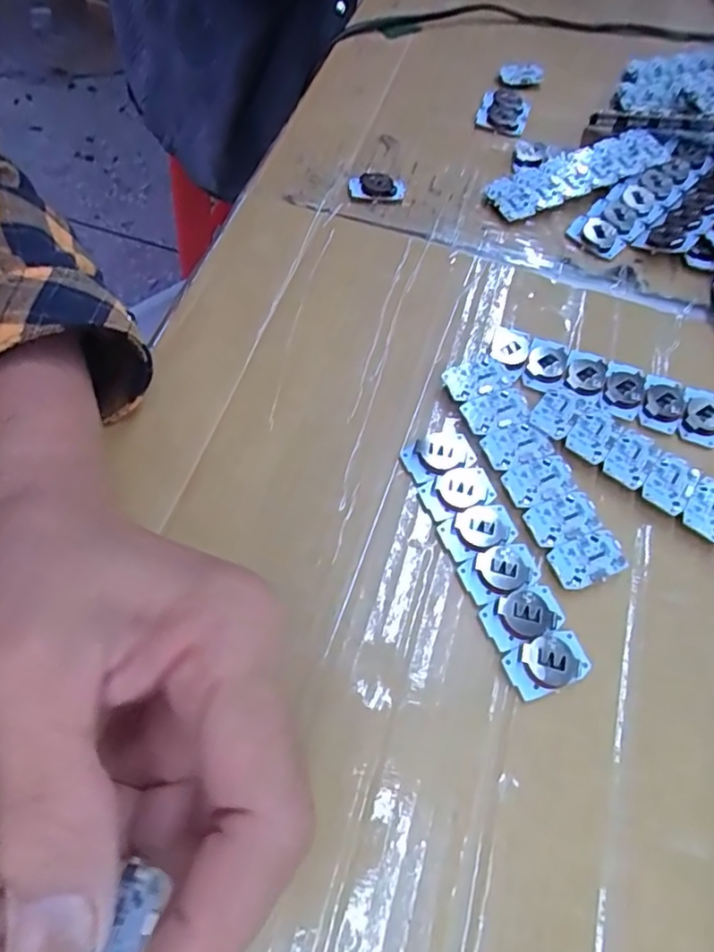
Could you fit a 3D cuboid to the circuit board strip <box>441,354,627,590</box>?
[{"bbox_3d":[0.072,-0.007,0.252,0.030,0.006,0.108,-19,63,-13],"label":"circuit board strip"}]

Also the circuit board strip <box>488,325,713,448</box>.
[{"bbox_3d":[0.113,-0.043,0.275,0.106,0.005,0.029,19,61,8],"label":"circuit board strip"}]

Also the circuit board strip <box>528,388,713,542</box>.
[{"bbox_3d":[0.124,-0.002,0.254,0.107,0.006,0.028,35,65,16],"label":"circuit board strip"}]

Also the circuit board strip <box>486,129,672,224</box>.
[{"bbox_3d":[0.125,-0.170,0.339,0.107,0.006,0.029,-23,79,-8],"label":"circuit board strip"}]

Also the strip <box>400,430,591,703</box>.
[{"bbox_3d":[0.051,0.029,0.234,0.028,0.008,0.106,-18,63,-12],"label":"strip"}]

